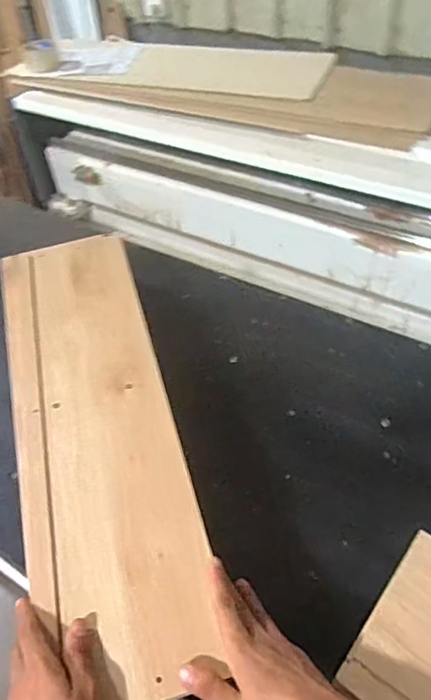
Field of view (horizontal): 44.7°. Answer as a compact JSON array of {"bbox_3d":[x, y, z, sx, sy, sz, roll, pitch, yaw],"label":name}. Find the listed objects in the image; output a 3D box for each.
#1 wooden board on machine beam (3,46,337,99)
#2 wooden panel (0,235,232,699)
[{"bbox_3d":[-0.110,-0.749,1.385,0.815,0.029,0.245,9,49,13],"label":"wooden board on machine beam"},{"bbox_3d":[-0.153,0.064,0.653,0.189,0.012,0.653,-16,49,-10],"label":"wooden panel"}]

